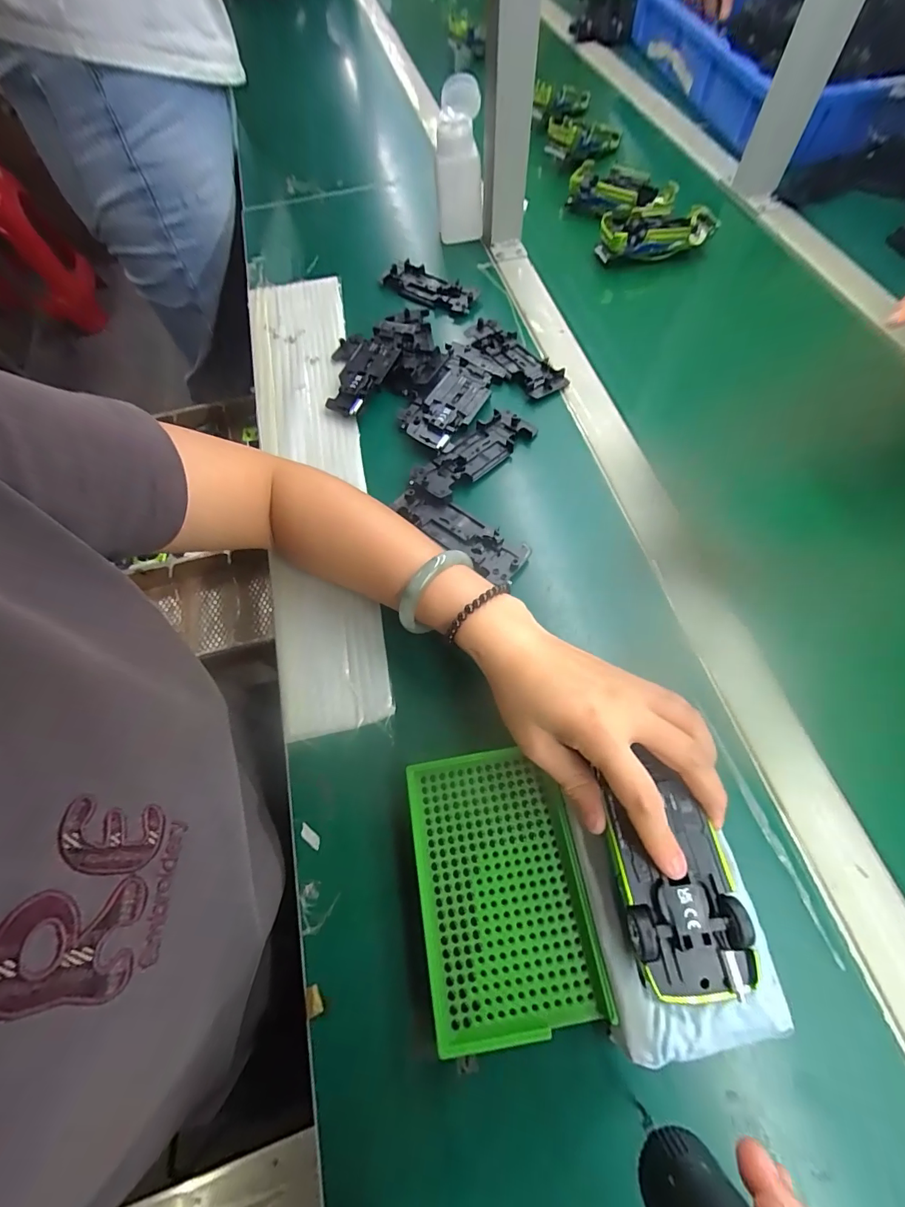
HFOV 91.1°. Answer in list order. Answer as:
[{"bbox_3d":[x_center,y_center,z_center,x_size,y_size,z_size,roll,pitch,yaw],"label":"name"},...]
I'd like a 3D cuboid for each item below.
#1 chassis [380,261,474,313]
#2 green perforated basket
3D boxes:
[{"bbox_3d":[-0.030,-0.372,0.519,0.128,0.015,0.046,37,72,18],"label":"chassis"},{"bbox_3d":[0.026,0.162,0.259,0.091,0.023,0.137,-9,64,-1],"label":"green perforated basket"}]

